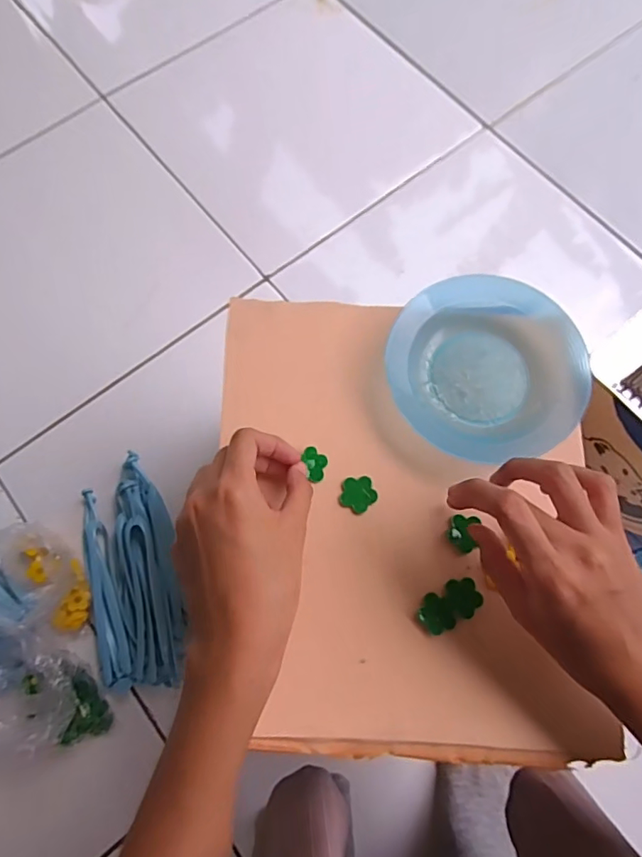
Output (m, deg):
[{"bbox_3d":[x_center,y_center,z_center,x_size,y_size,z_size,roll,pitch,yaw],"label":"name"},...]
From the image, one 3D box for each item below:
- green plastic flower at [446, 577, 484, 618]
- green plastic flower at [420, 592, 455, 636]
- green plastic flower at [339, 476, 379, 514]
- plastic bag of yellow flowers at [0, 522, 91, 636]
[{"bbox_3d":[0.087,0.101,0.310,0.020,0.004,0.023,-27,74,-8],"label":"green plastic flower"},{"bbox_3d":[0.069,0.110,0.307,0.019,0.004,0.023,-20,74,-6],"label":"green plastic flower"},{"bbox_3d":[0.024,0.043,0.331,0.023,0.004,0.023,0,73,0],"label":"green plastic flower"},{"bbox_3d":[-0.301,0.150,0.518,0.107,0.072,0.110,-5,73,-1],"label":"plastic bag of yellow flowers"}]

